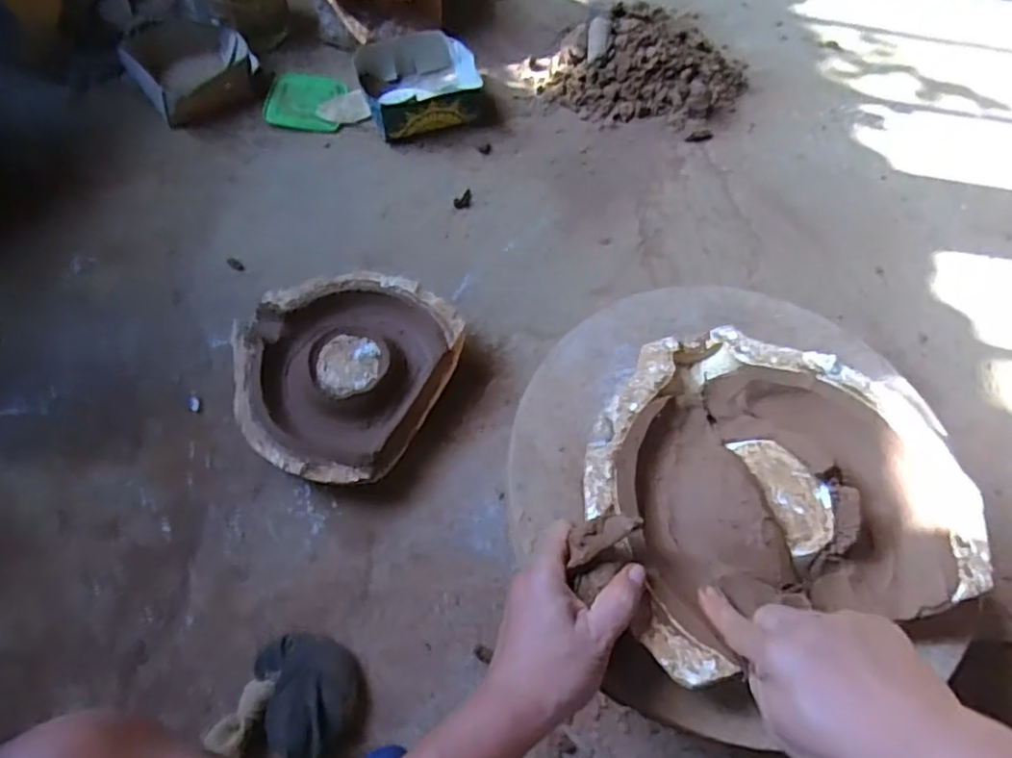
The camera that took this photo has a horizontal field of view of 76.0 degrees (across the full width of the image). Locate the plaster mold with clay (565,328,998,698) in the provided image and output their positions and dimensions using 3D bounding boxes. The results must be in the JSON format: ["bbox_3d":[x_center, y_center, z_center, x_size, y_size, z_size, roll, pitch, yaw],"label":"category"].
[{"bbox_3d":[0.207,0.093,0.494,0.280,0.063,0.280,2,62,-3],"label":"plaster mold with clay"}]

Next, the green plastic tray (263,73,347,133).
[{"bbox_3d":[-0.367,-0.509,1.182,0.128,0.025,0.128,4,59,-3],"label":"green plastic tray"}]

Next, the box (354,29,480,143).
[{"bbox_3d":[-0.158,-0.541,1.183,0.207,0.070,0.225,-16,62,-14],"label":"box"}]

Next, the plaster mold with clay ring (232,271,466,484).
[{"bbox_3d":[-0.225,-0.010,0.867,0.261,0.083,0.283,2,60,-4],"label":"plaster mold with clay ring"}]

